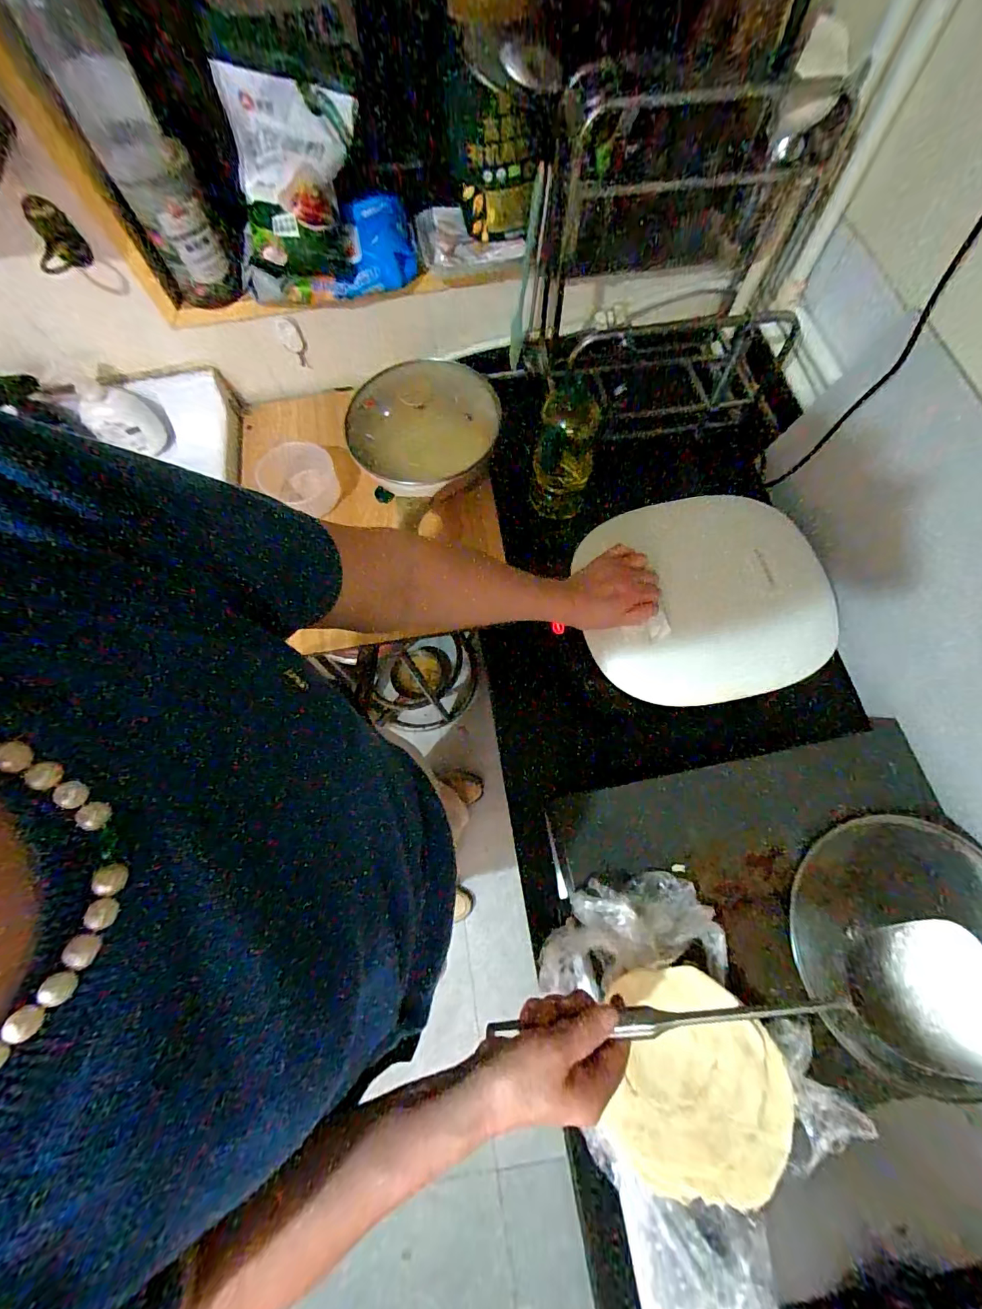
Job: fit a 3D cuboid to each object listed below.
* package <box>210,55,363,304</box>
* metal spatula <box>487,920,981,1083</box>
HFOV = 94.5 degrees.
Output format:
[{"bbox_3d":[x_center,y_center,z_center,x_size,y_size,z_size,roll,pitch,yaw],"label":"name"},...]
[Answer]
[{"bbox_3d":[-0.274,-0.636,0.636,0.171,0.235,0.061,7,34,-2],"label":"package"},{"bbox_3d":[0.189,0.277,0.356,0.368,0.050,0.088,-11,71,9],"label":"metal spatula"}]

